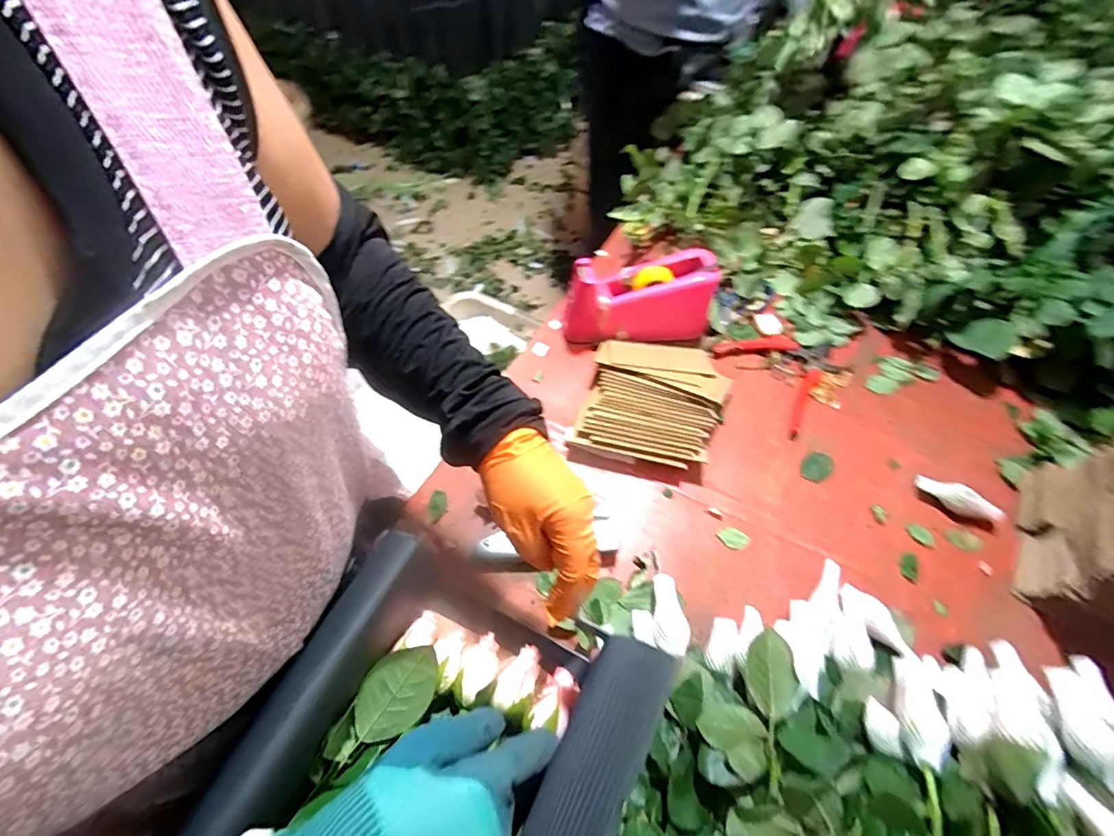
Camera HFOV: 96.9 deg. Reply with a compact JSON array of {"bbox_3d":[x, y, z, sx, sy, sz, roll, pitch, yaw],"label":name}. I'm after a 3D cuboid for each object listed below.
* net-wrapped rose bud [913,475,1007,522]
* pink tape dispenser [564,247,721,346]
[{"bbox_3d":[0.469,0.096,0.574,0.094,0.022,0.026,22,59,12],"label":"net-wrapped rose bud"},{"bbox_3d":[0.113,-0.162,0.685,0.199,0.106,0.076,-15,58,-11],"label":"pink tape dispenser"}]

